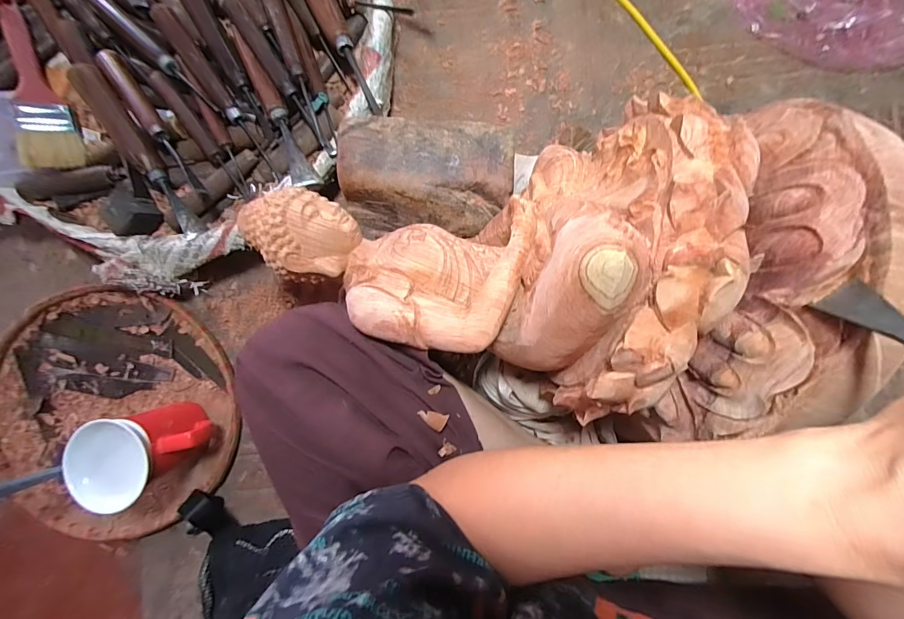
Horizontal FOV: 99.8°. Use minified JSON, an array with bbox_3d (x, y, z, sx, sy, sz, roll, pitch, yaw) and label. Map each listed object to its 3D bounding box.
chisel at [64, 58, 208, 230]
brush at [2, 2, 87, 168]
[{"bbox_3d":[-0.315,-0.158,0.386,0.022,0.023,0.182,-30,102,1],"label":"chisel"},{"bbox_3d":[-0.442,-0.233,0.403,0.049,0.017,0.170,-16,87,-42],"label":"brush"}]

